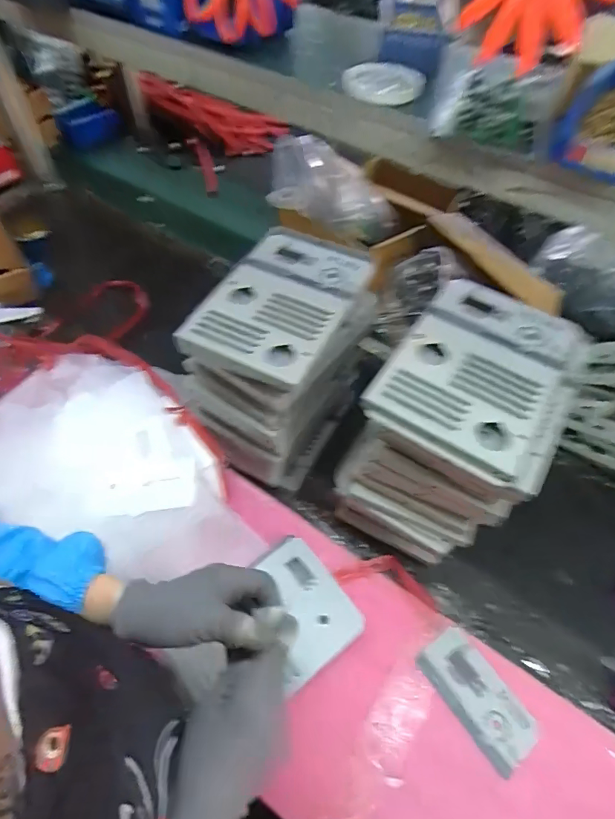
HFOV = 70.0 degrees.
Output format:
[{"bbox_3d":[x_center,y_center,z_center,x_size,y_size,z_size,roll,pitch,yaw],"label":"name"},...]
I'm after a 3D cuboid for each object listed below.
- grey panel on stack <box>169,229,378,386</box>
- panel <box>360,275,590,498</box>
[{"bbox_3d":[-0.030,-0.137,0.530,0.154,0.021,0.233,20,57,11],"label":"grey panel on stack"},{"bbox_3d":[0.182,-0.040,0.451,0.171,0.024,0.217,29,59,16],"label":"panel"}]

